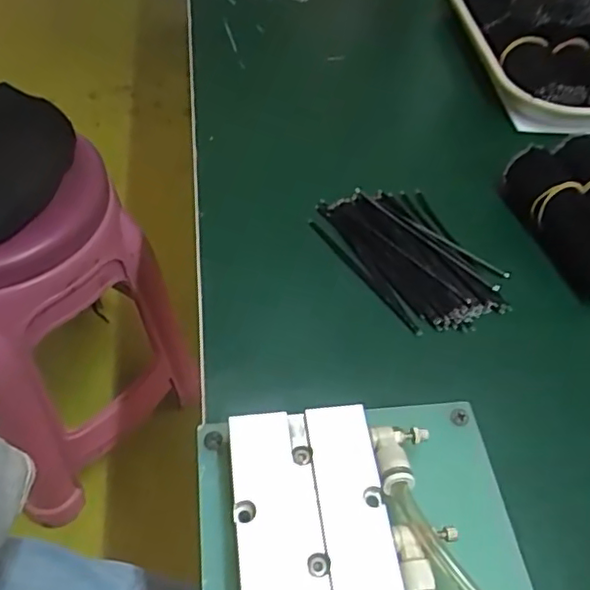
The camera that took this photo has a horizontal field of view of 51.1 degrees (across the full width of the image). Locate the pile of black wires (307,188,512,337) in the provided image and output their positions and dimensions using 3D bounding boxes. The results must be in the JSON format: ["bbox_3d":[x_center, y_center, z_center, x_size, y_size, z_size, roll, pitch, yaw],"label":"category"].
[{"bbox_3d":[0.065,-0.024,0.348,0.069,0.012,0.108,-29,58,-25],"label":"pile of black wires"}]

